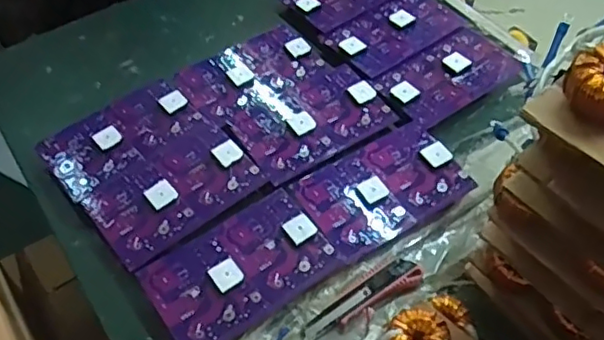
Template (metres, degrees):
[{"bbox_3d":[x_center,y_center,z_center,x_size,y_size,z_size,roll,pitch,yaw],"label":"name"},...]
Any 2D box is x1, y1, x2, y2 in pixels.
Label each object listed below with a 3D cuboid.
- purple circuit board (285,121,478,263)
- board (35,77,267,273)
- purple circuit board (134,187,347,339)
[{"bbox_3d":[0.099,0.015,0.742,0.196,0.015,0.127,-29,57,-19],"label":"purple circuit board"},{"bbox_3d":[-0.197,-0.013,0.775,0.196,0.018,0.246,-35,59,-22],"label":"board"},{"bbox_3d":[-0.071,0.106,0.678,0.195,0.012,0.126,-31,58,-20],"label":"purple circuit board"}]

